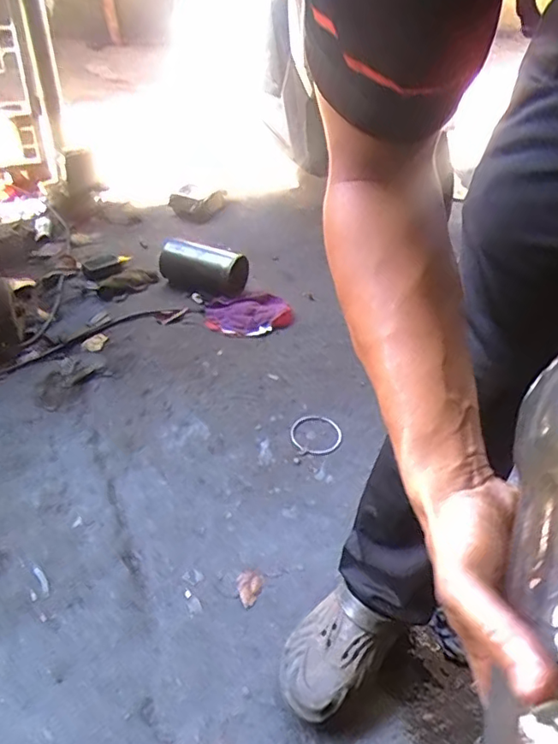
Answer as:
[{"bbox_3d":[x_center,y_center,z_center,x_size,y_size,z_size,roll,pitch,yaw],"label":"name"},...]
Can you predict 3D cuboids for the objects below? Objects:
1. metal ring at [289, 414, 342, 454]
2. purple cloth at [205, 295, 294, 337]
[{"bbox_3d":[0.073,0.121,1.088,0.100,0.004,0.107,2,41,-2],"label":"metal ring"},{"bbox_3d":[-0.075,-0.154,1.387,0.209,0.033,0.147,-10,43,-15],"label":"purple cloth"}]

